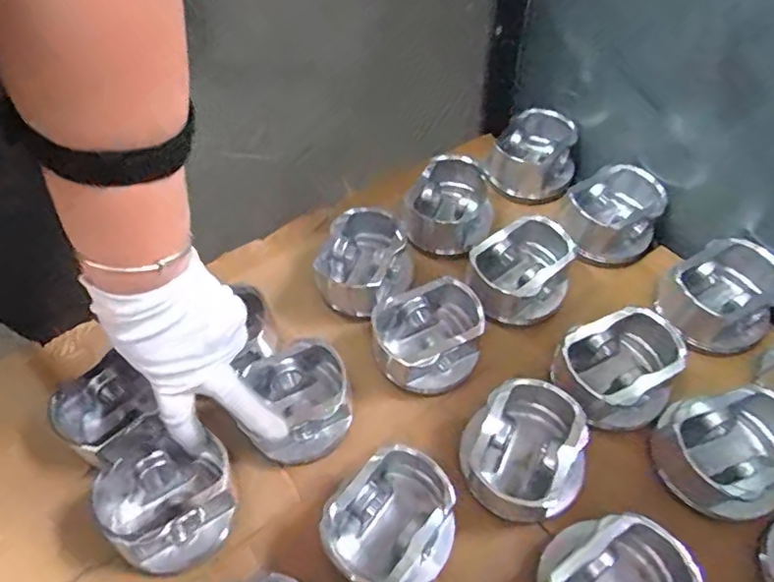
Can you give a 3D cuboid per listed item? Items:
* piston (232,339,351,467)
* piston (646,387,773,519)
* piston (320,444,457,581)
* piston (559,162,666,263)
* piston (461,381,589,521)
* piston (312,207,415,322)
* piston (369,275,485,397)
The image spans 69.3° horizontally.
[{"bbox_3d":[-0.075,0.091,0.476,0.085,0.060,0.090,-11,56,-4],"label":"piston"},{"bbox_3d":[0.260,0.121,0.432,0.090,0.069,0.087,-29,59,-16],"label":"piston"},{"bbox_3d":[0.006,0.170,0.406,0.081,0.066,0.091,38,66,25],"label":"piston"},{"bbox_3d":[0.223,-0.080,0.560,0.088,0.058,0.093,-2,55,2],"label":"piston"},{"bbox_3d":[0.108,0.123,0.432,0.090,0.062,0.089,-2,55,2],"label":"piston"},{"bbox_3d":[-0.018,-0.028,0.538,0.075,0.066,0.097,25,60,19],"label":"piston"},{"bbox_3d":[0.040,0.037,0.495,0.101,0.056,0.088,-18,56,-9],"label":"piston"}]

